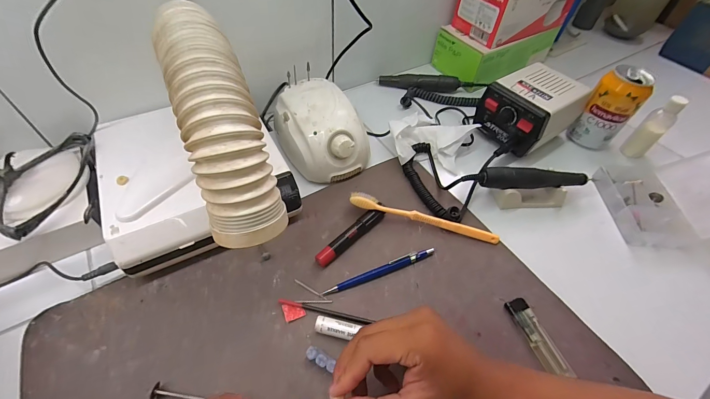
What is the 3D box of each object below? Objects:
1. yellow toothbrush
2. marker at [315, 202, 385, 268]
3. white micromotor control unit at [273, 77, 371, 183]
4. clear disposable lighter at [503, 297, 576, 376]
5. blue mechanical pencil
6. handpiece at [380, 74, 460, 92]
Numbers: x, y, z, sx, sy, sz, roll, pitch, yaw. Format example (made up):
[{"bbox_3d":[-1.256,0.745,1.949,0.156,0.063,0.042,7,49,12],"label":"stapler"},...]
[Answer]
[{"bbox_3d":[0.085,0.024,0.399,0.185,0.027,0.017,13,53,7],"label":"yellow toothbrush"},{"bbox_3d":[-0.002,0.043,0.383,0.018,0.017,0.106,39,60,24],"label":"marker"},{"bbox_3d":[-0.047,-0.094,0.447,0.101,0.080,0.135,-26,58,-21],"label":"white micromotor control unit"},{"bbox_3d":[0.183,0.138,0.321,0.023,0.007,0.078,-14,54,-13],"label":"clear disposable lighter"},{"bbox_3d":[0.029,0.080,0.359,0.133,0.009,0.011,-18,55,-16],"label":"blue mechanical pencil"},{"bbox_3d":[0.118,-0.214,0.587,0.144,0.030,0.022,7,52,2],"label":"handpiece"}]

